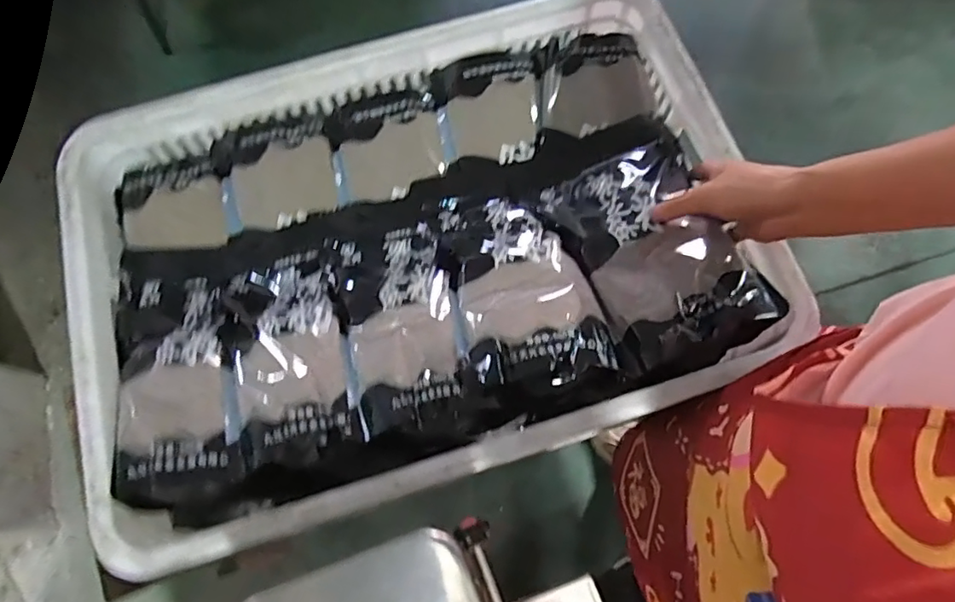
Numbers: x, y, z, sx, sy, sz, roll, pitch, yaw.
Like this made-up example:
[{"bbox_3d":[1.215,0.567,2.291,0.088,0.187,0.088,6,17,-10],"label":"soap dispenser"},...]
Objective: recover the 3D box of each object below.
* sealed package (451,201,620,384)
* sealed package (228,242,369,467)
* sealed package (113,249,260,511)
[{"bbox_3d":[0.041,-0.022,0.514,0.120,0.025,0.194,-9,56,-2],"label":"sealed package"},{"bbox_3d":[-0.162,0.031,0.512,0.116,0.034,0.212,-13,53,-5],"label":"sealed package"},{"bbox_3d":[-0.261,0.054,0.522,0.125,0.046,0.260,-17,55,-7],"label":"sealed package"}]

